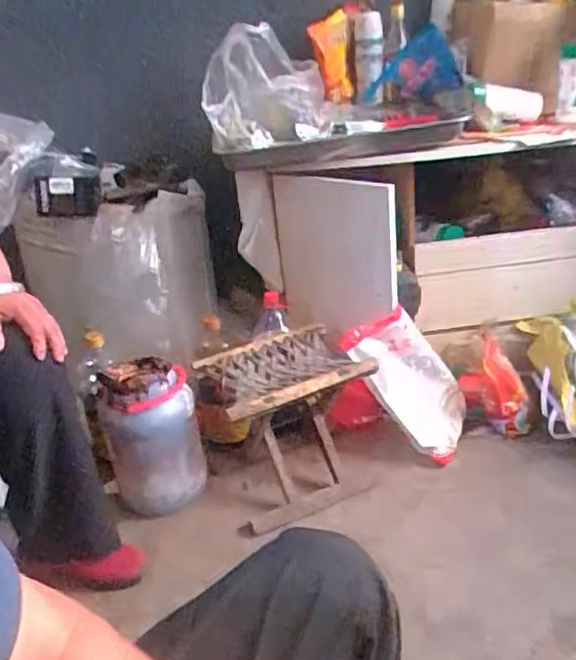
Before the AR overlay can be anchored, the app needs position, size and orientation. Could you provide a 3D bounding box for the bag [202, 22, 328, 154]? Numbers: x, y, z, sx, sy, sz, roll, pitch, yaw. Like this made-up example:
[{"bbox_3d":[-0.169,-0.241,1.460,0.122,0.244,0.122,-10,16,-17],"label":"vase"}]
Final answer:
[{"bbox_3d":[-0.048,-0.449,1.159,0.217,0.197,0.158,-7,26,-3],"label":"bag"}]

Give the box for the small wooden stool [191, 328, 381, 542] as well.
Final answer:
[{"bbox_3d":[0.006,0.162,1.163,0.262,0.250,0.211,-14,27,-17],"label":"small wooden stool"}]

